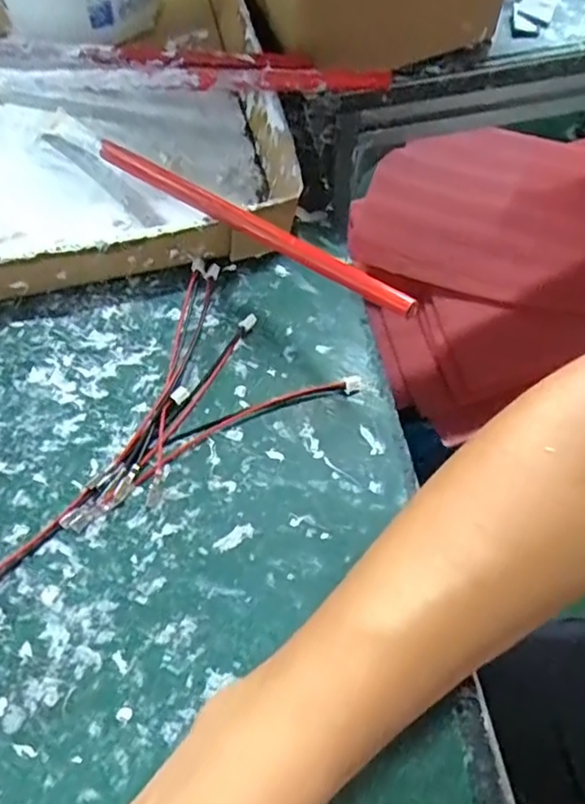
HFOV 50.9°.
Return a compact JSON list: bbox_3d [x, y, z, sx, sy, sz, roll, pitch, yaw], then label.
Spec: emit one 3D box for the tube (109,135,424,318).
[{"bbox_3d":[-0.029,-0.090,0.298,0.209,0.008,0.010,34,72,28],"label":"tube"}]

